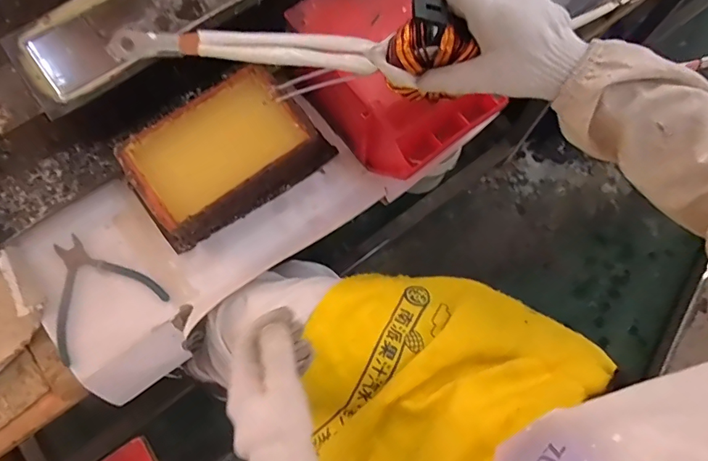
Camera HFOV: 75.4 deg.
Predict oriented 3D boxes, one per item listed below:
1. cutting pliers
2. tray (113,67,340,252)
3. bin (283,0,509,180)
[{"bbox_3d":[-0.308,0.062,0.541,0.129,0.005,0.135,-33,75,-10],"label":"cutting pliers"},{"bbox_3d":[-0.152,-0.092,0.554,0.212,0.064,0.133,-35,75,-11],"label":"tray"},{"bbox_3d":[0.038,-0.179,0.557,0.154,0.122,0.239,-35,75,-11],"label":"bin"}]

